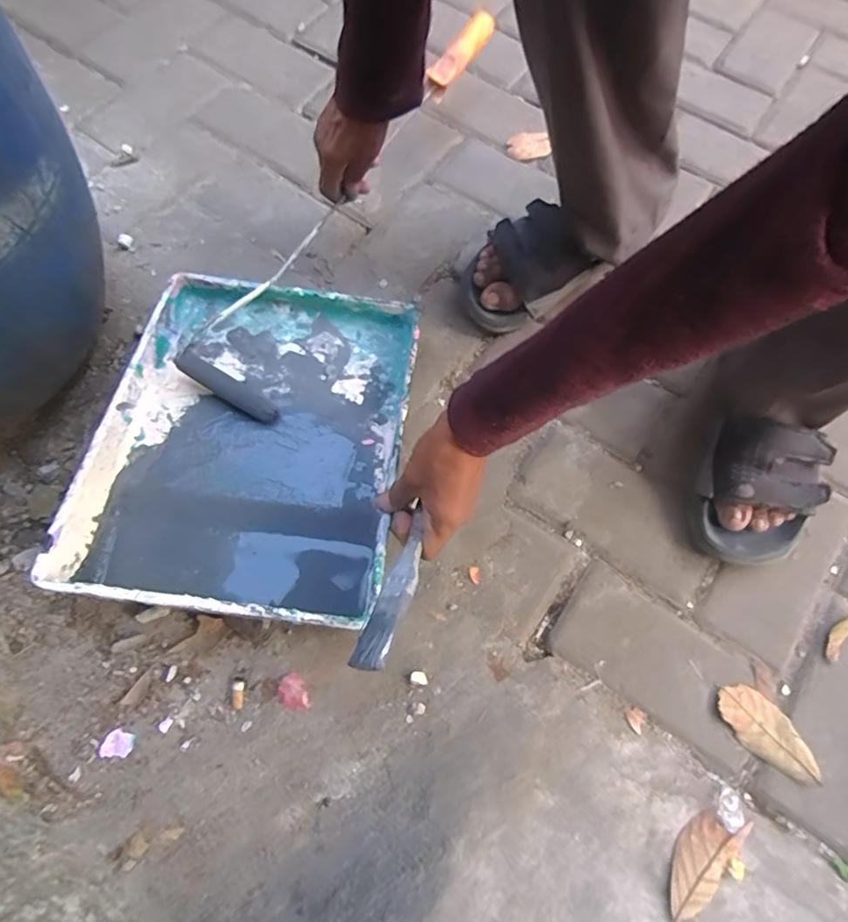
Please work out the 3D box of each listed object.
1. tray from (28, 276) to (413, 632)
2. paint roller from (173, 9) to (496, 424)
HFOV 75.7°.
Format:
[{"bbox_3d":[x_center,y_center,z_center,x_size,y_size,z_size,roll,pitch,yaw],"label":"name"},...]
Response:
[{"bbox_3d":[-0.163,-0.028,0.538,0.268,0.087,0.348,8,69,1],"label":"tray"},{"bbox_3d":[-0.062,-0.312,0.648,0.134,0.065,0.591,32,78,10],"label":"paint roller"}]

